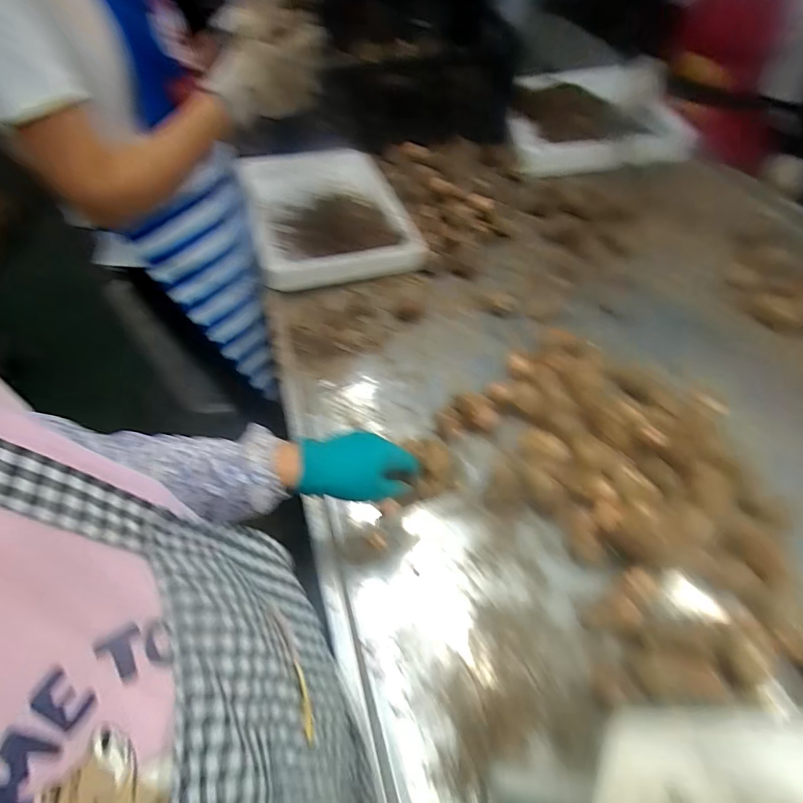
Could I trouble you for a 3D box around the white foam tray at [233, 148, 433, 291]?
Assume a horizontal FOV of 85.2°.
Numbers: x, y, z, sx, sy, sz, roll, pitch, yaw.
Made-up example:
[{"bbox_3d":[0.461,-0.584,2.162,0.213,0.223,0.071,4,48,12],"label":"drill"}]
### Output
[{"bbox_3d":[-0.173,-0.444,0.984,0.319,0.058,0.515,-14,55,-7],"label":"white foam tray"}]

